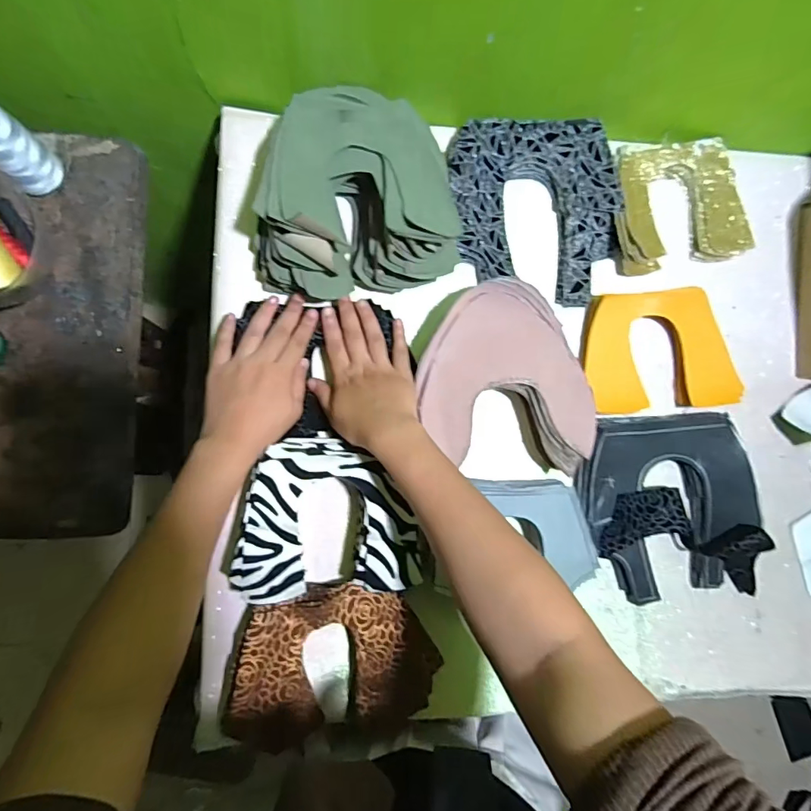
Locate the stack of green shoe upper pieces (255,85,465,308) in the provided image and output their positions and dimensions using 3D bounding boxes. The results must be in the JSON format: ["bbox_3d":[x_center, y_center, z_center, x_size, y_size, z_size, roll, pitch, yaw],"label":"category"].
[{"bbox_3d":[-0.050,-0.201,0.443,0.191,0.069,0.185,-6,86,-8],"label":"stack of green shoe upper pieces"}]

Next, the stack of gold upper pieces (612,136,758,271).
[{"bbox_3d":[0.296,-0.222,0.518,0.161,0.029,0.136,-11,87,-8],"label":"stack of gold upper pieces"}]

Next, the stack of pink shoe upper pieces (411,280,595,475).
[{"bbox_3d":[0.098,-0.031,0.463,0.165,0.030,0.173,3,85,-7],"label":"stack of pink shoe upper pieces"}]

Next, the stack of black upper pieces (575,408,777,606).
[{"bbox_3d":[0.277,0.103,0.486,0.184,0.028,0.188,-8,87,-8],"label":"stack of black upper pieces"}]

